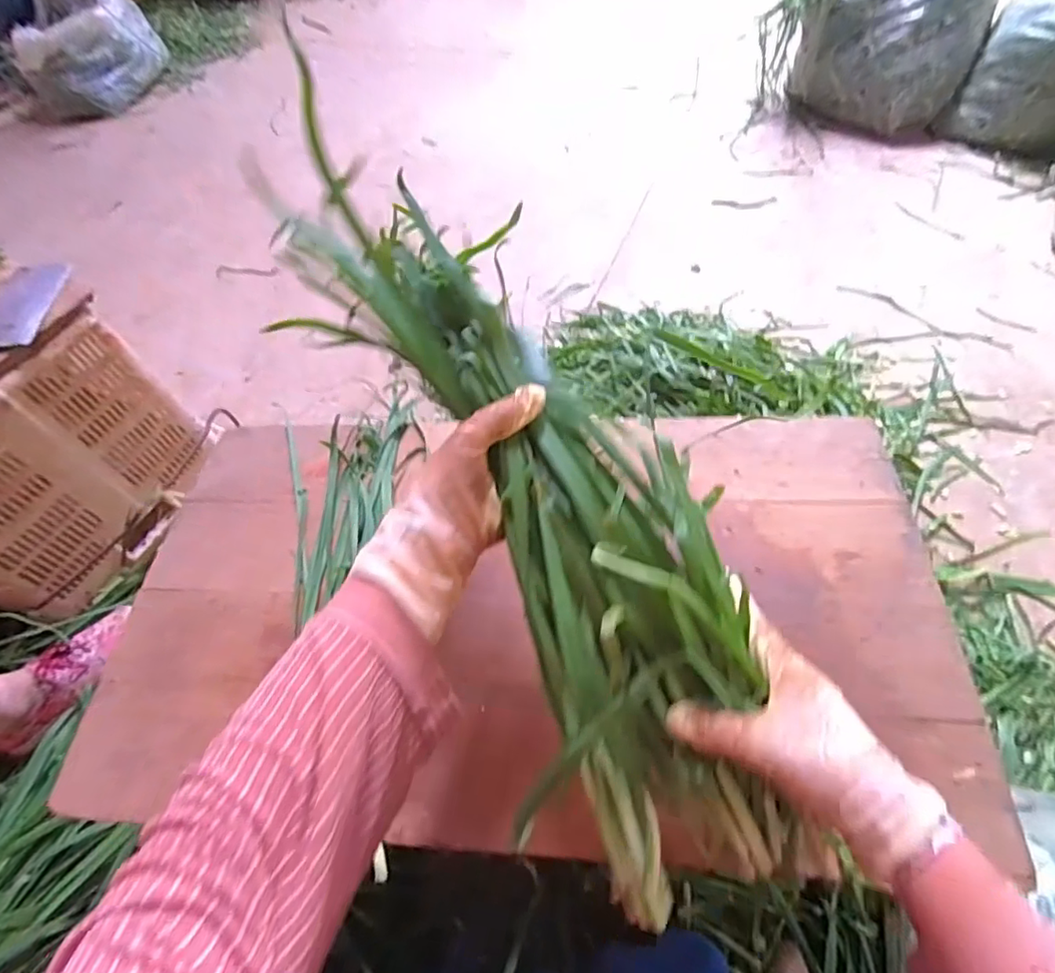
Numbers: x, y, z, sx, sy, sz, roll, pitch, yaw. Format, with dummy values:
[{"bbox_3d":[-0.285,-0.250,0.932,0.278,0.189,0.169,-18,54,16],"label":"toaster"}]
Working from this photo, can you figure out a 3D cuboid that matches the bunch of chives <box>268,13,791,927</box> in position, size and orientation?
[{"bbox_3d":[0.006,0.011,0.366,0.158,0.095,0.497,-29,84,-14],"label":"bunch of chives"}]

